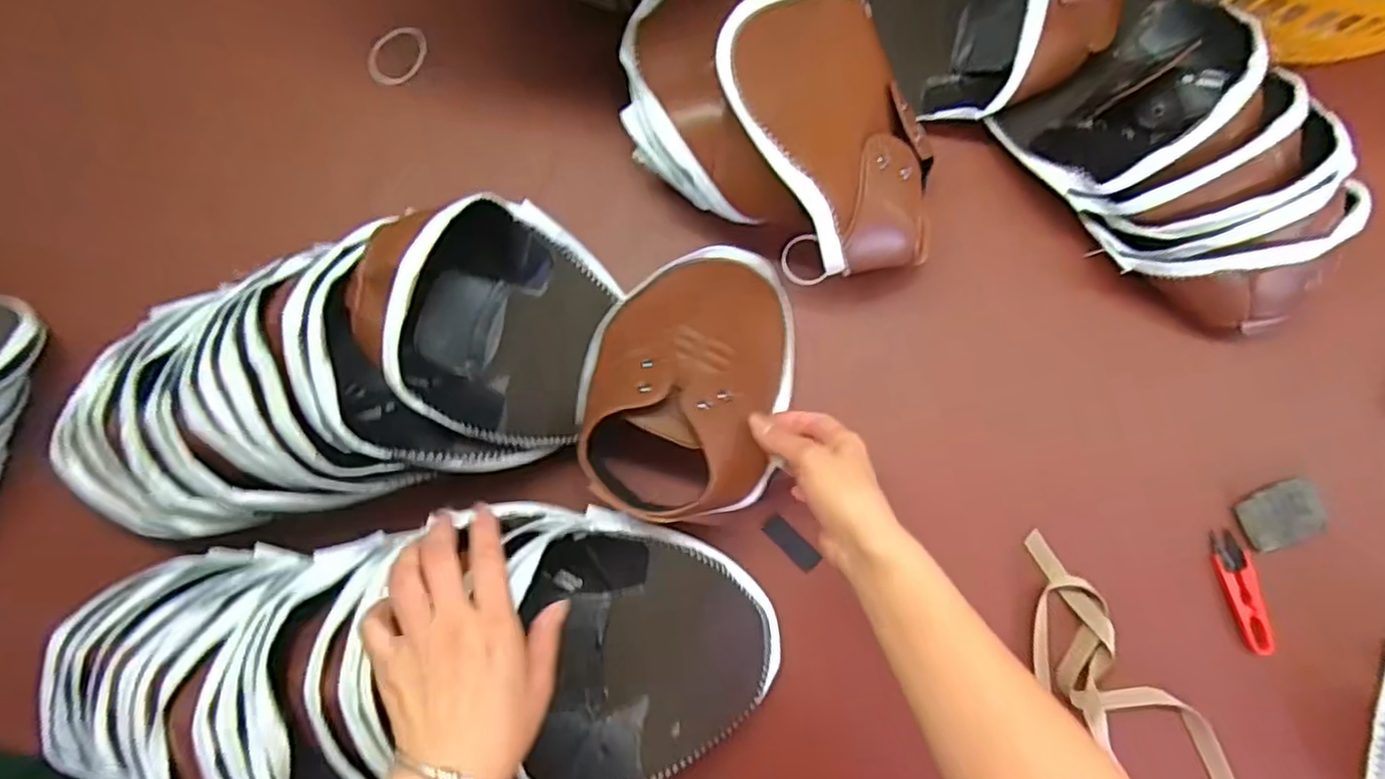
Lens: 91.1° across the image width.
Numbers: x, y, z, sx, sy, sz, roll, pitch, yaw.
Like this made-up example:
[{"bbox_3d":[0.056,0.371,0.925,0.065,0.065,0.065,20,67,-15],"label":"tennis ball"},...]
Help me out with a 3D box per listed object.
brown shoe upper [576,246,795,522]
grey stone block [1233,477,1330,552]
[{"bbox_3d":[-0.004,-0.016,0.565,0.172,0.089,0.234,9,84,3],"label":"brown shoe upper"},{"bbox_3d":[0.501,0.107,0.577,0.069,0.005,0.050,-19,83,0],"label":"grey stone block"}]

